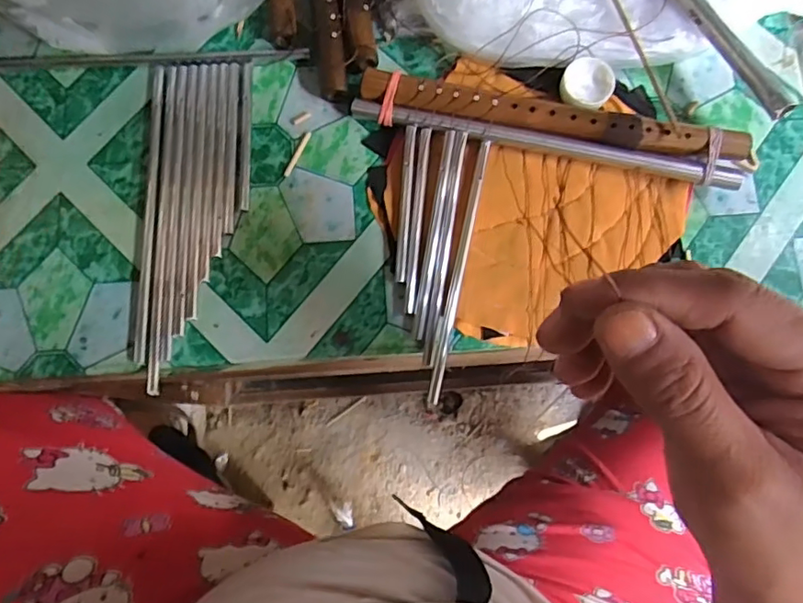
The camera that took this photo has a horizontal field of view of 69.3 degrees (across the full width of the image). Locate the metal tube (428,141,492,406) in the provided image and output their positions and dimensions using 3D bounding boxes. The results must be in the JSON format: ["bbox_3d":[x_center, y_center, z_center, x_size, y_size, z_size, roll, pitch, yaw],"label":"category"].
[{"bbox_3d":[0.034,-0.020,0.337,0.007,0.005,0.158,12,80,1],"label":"metal tube"}]

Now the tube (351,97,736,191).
[{"bbox_3d":[0.085,-0.096,0.347,0.230,0.011,0.013,13,80,1],"label":"tube"}]

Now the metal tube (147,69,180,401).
[{"bbox_3d":[-0.143,-0.048,0.346,0.008,0.005,0.202,-1,80,-1],"label":"metal tube"}]

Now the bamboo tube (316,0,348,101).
[{"bbox_3d":[-0.044,-0.172,0.368,0.016,0.017,0.091,-4,80,-2],"label":"bamboo tube"}]

